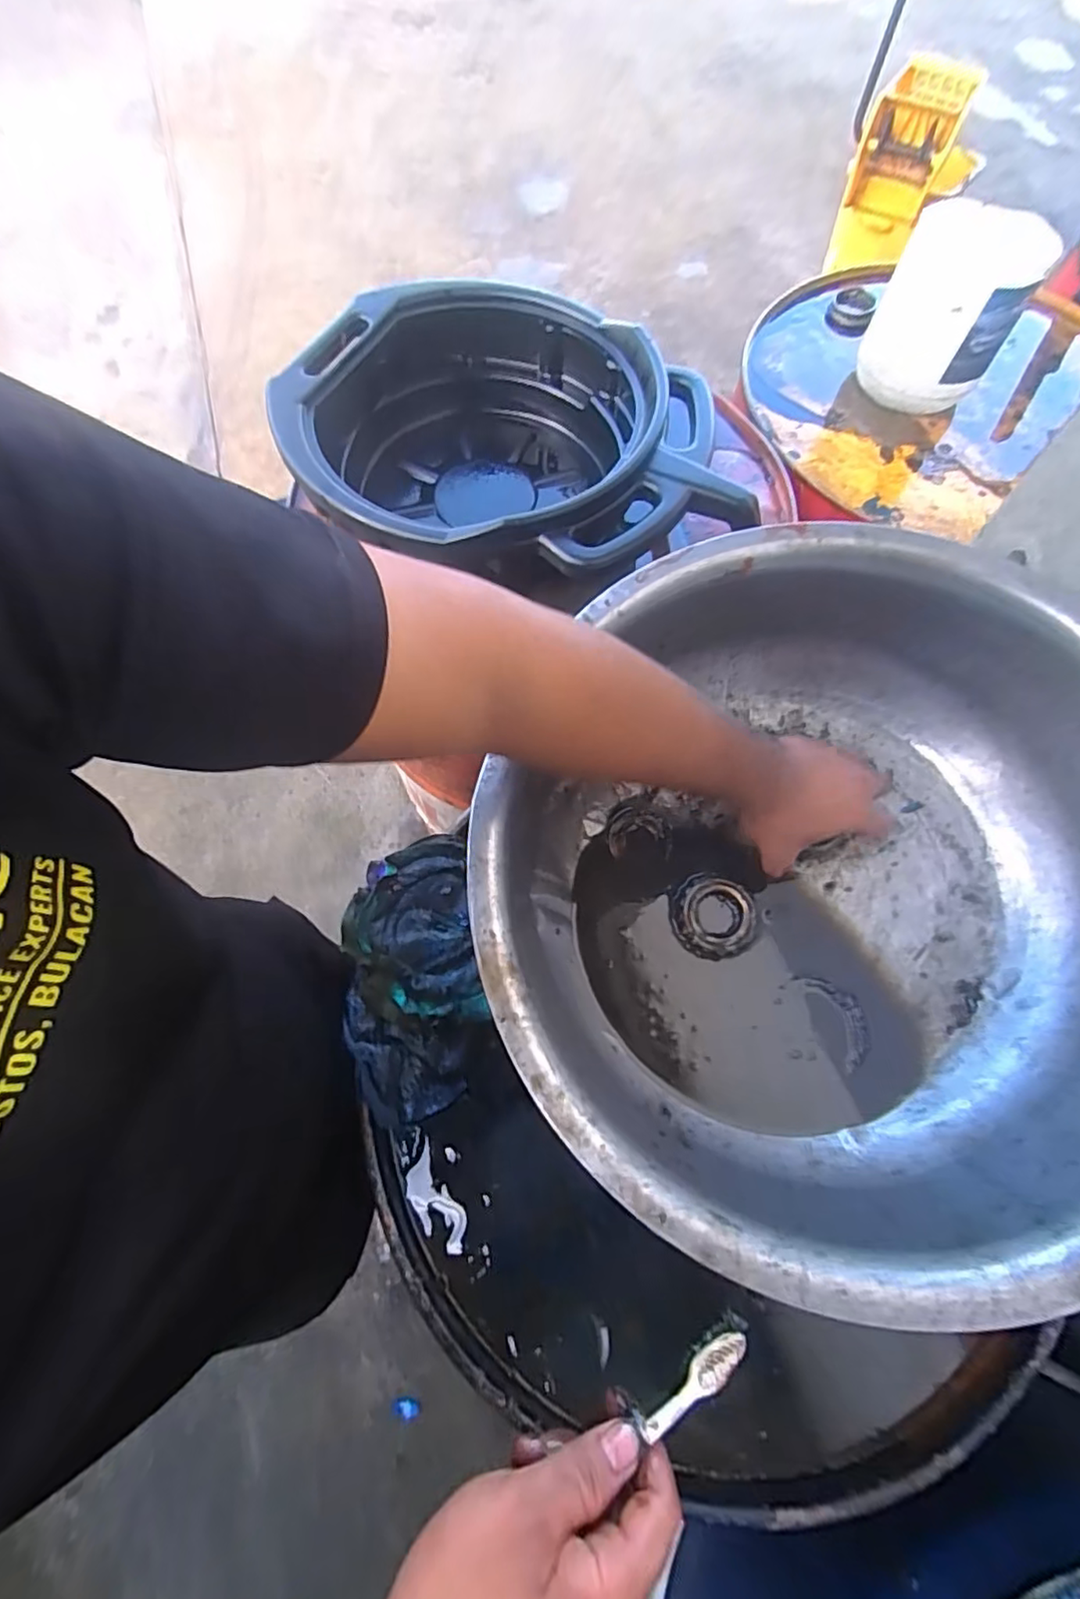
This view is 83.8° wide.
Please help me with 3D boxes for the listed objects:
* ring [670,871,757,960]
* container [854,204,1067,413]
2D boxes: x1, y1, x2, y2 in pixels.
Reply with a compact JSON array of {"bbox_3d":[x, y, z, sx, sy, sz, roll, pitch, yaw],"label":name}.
[{"bbox_3d":[0.147,0.099,0.514,0.068,0.013,0.071,0,68,-1],"label":"ring"},{"bbox_3d":[0.512,-0.612,0.778,0.162,0.174,0.134,31,71,11],"label":"container"}]

